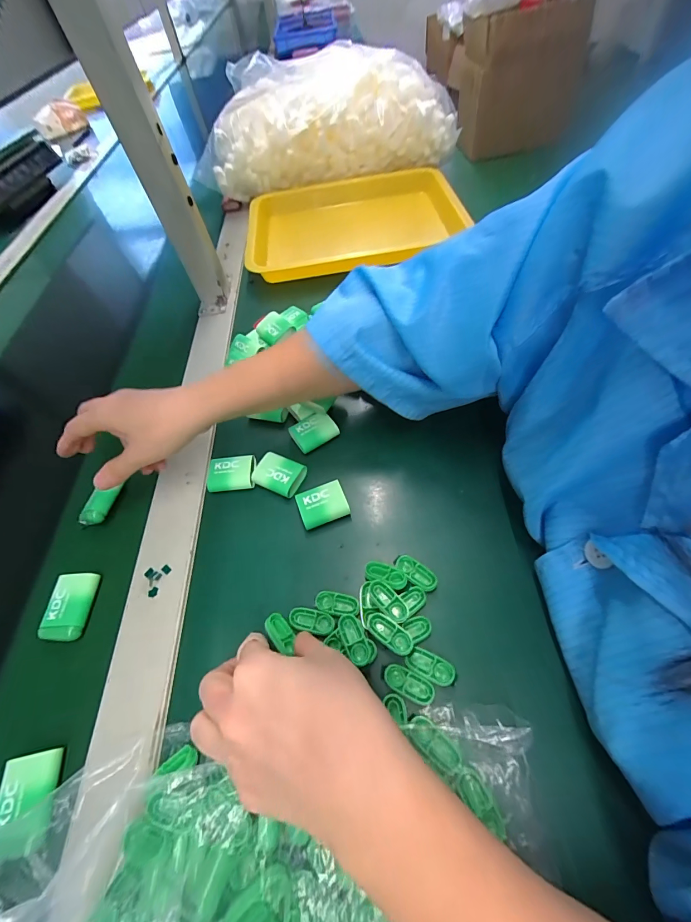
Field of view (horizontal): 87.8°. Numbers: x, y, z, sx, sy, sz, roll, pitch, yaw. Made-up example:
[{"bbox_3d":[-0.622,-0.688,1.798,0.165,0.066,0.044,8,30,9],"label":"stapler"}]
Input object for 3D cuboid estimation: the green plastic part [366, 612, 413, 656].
[{"bbox_3d":[0.031,0.122,0.254,0.033,0.011,0.017,22,62,21],"label":"green plastic part"}]

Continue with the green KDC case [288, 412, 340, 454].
[{"bbox_3d":[-0.032,-0.031,0.367,0.044,0.010,0.034,-30,79,-12],"label":"green KDC case"}]

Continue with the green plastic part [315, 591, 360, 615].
[{"bbox_3d":[-0.006,0.108,0.274,0.034,0.004,0.015,6,57,12],"label":"green plastic part"}]

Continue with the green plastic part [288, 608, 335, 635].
[{"bbox_3d":[-0.026,0.119,0.268,0.035,0.004,0.015,6,57,12],"label":"green plastic part"}]

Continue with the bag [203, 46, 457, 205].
[{"bbox_3d":[-0.038,-0.590,0.637,0.427,0.173,0.139,-11,55,0],"label":"bag"}]

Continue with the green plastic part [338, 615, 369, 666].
[{"bbox_3d":[0.006,0.125,0.253,0.015,0.008,0.032,-24,67,-13],"label":"green plastic part"}]

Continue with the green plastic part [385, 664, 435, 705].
[{"bbox_3d":[0.043,0.151,0.243,0.033,0.004,0.016,22,62,21],"label":"green plastic part"}]

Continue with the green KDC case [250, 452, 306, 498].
[{"bbox_3d":[-0.062,0.013,0.341,0.047,0.015,0.033,18,60,19],"label":"green KDC case"}]

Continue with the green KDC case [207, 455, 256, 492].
[{"bbox_3d":[-0.110,0.013,0.349,0.044,0.017,0.032,-6,55,4],"label":"green KDC case"}]

